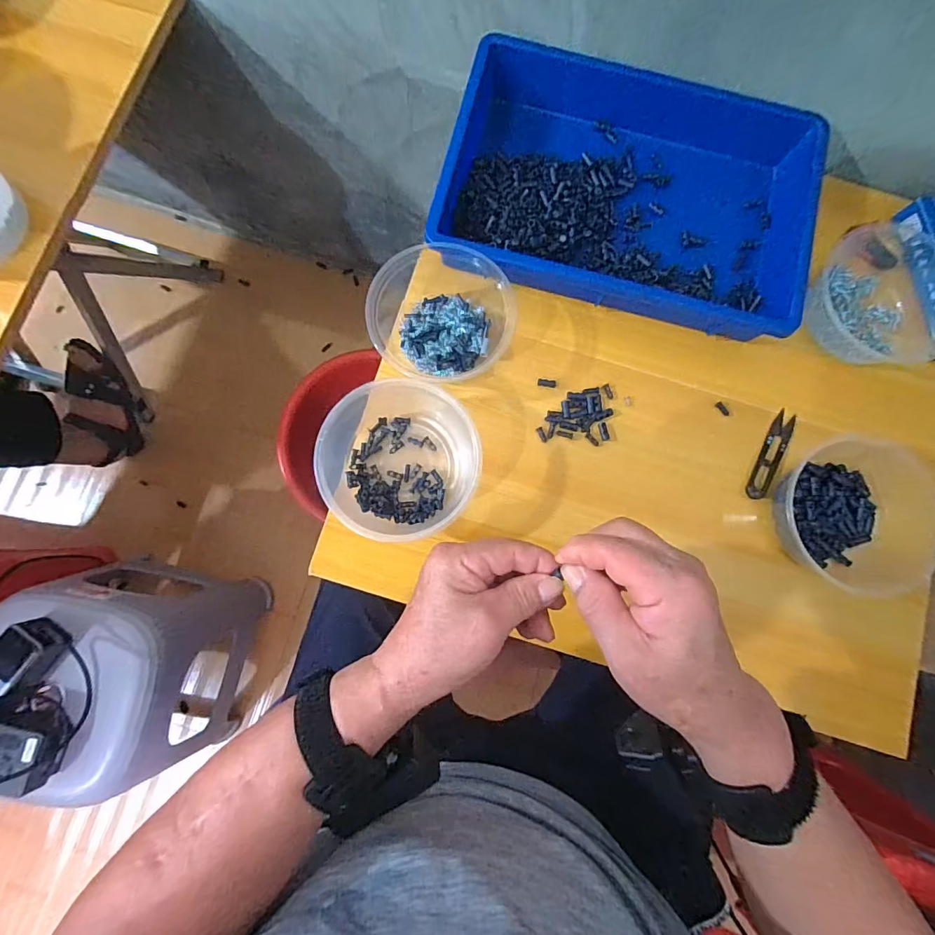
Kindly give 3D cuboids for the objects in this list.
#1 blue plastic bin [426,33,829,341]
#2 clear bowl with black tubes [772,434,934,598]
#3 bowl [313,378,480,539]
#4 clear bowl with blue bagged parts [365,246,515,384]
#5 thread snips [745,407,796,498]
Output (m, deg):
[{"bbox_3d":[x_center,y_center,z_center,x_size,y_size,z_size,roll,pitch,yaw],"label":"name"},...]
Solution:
[{"bbox_3d":[0.162,-0.291,0.468,0.364,0.062,0.259,12,81,-3],"label":"blue plastic bin"},{"bbox_3d":[0.363,0.041,0.434,0.149,0.057,0.146,1,82,-4],"label":"clear bowl with black tubes"},{"bbox_3d":[-0.062,-0.011,0.429,0.147,0.059,0.148,1,82,-4],"label":"bowl"},{"bbox_3d":[-0.023,-0.152,0.447,0.134,0.053,0.128,24,82,2],"label":"clear bowl with blue bagged parts"},{"bbox_3d":[0.312,-0.014,0.462,0.021,0.008,0.099,30,81,0],"label":"thread snips"}]

